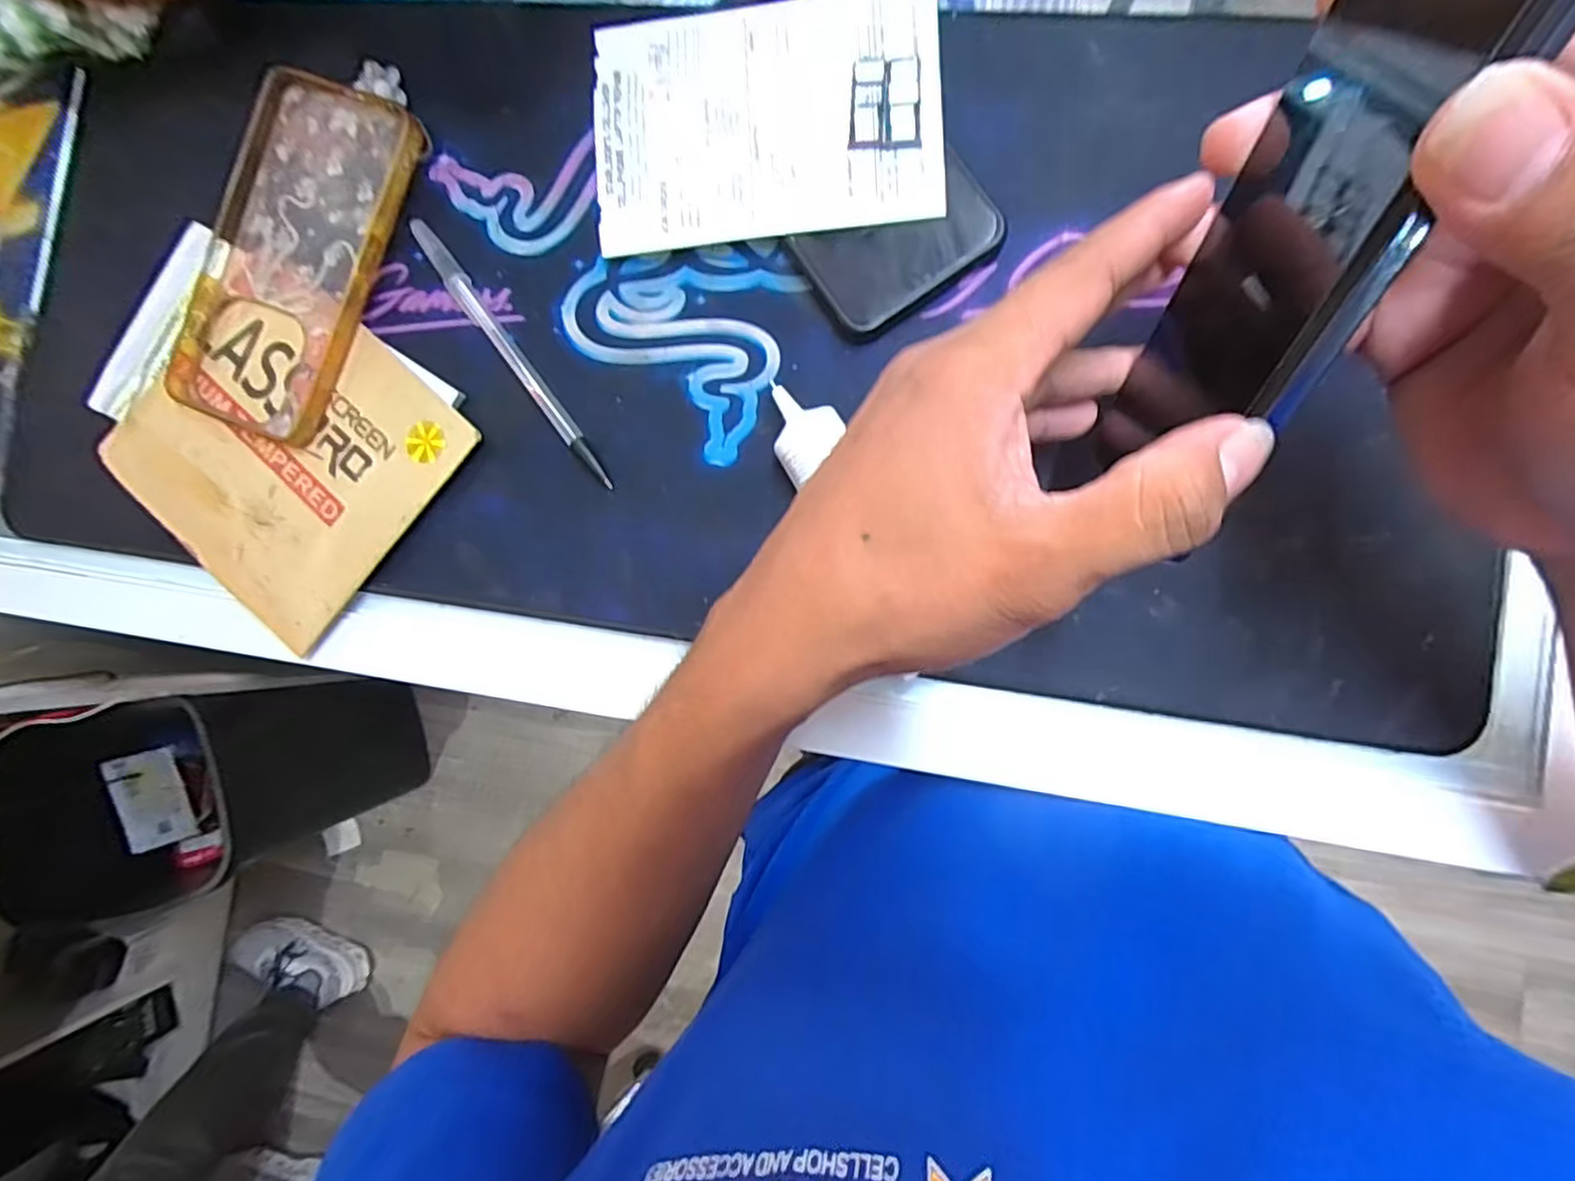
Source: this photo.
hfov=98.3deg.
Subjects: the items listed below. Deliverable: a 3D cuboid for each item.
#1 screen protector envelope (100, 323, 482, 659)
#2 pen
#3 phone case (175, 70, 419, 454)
[{"bbox_3d":[-0.243,-0.069,0.329,0.152,0.011,0.137,41,93,8],"label":"screen protector envelope"},{"bbox_3d":[-0.130,-0.111,0.318,0.010,0.005,0.159,-37,83,4],"label":"pen"},{"bbox_3d":[-0.240,-0.161,0.330,0.088,0.018,0.166,23,90,8],"label":"phone case"}]

